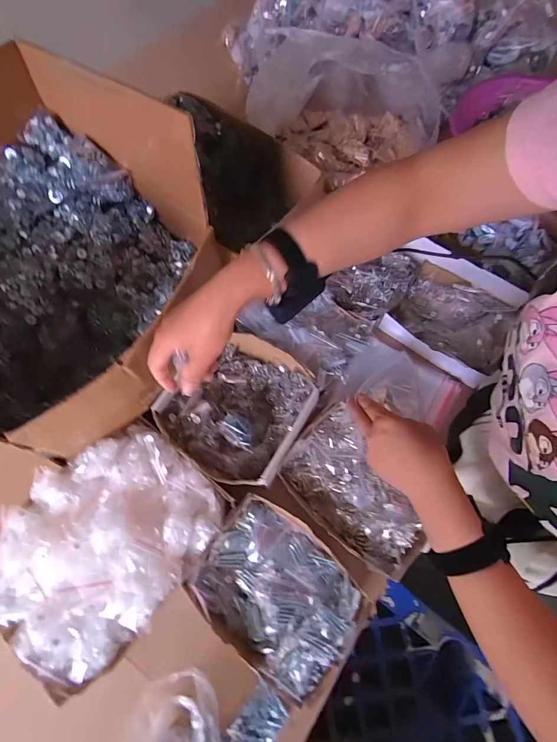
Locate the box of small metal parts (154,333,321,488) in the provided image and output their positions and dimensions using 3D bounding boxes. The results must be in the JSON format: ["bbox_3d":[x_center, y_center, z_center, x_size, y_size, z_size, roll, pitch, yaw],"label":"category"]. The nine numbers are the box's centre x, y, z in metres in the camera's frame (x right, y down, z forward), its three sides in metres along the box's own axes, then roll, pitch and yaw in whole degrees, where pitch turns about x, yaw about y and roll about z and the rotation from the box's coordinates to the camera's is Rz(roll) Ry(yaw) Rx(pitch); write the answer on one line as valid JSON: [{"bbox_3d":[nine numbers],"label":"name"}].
[{"bbox_3d":[-0.063,0.060,0.579,0.199,0.077,0.218,28,70,9],"label":"box of small metal parts"}]

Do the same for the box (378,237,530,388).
[{"bbox_3d":[0.323,-0.112,0.661,0.217,0.081,0.188,37,72,12],"label":"box"}]

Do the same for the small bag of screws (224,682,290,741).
[{"bbox_3d":[-0.030,0.471,0.462,0.057,0.021,0.093,32,71,10],"label":"small bag of screws"}]

